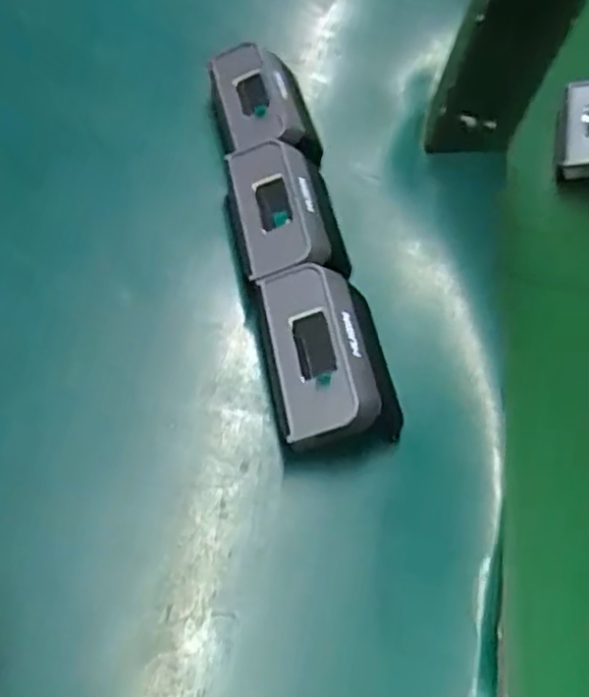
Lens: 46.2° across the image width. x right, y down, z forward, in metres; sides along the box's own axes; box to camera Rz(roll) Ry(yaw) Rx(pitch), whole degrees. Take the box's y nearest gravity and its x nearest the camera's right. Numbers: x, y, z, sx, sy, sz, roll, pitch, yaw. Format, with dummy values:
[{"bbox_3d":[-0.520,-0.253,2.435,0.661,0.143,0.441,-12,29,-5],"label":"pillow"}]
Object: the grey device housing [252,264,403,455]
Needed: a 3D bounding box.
[{"bbox_3d":[0.013,0.004,0.275,0.046,0.028,0.074,-8,58,-14],"label":"grey device housing"}]

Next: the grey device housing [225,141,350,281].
[{"bbox_3d":[-0.005,-0.056,0.315,0.045,0.033,0.076,-4,57,-12],"label":"grey device housing"}]

